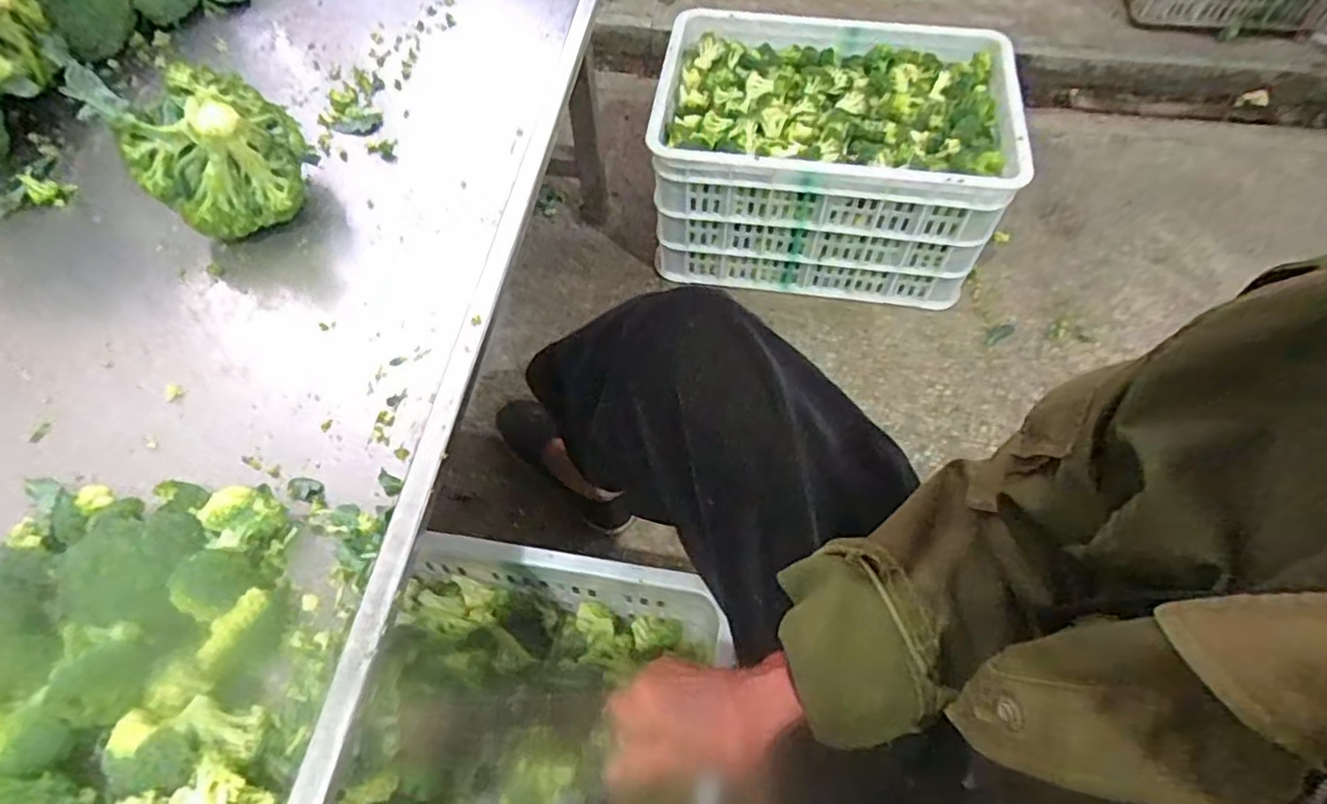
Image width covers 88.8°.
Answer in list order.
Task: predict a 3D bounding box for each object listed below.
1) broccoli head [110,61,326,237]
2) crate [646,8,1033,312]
[{"bbox_3d":[-0.411,-0.232,0.650,0.107,0.140,0.137,26,63,15],"label":"broccoli head"},{"bbox_3d":[0.253,-0.397,1.125,0.520,0.282,0.345,8,60,5],"label":"crate"}]

